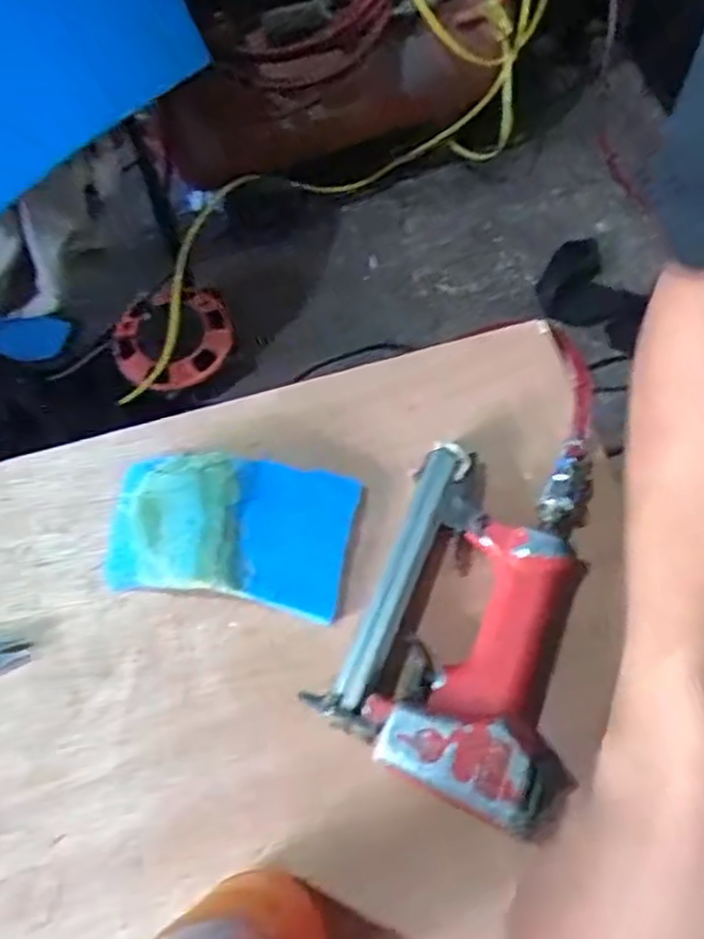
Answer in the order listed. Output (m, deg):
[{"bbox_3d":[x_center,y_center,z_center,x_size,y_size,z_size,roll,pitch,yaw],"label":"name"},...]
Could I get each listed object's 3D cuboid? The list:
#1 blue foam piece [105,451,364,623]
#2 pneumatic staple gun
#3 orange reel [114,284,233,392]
[{"bbox_3d":[-0.079,0.037,0.494,0.156,0.034,0.094,8,69,5],"label":"blue foam piece"},{"bbox_3d":[0.077,0.084,0.460,0.142,0.049,0.214,23,72,11],"label":"pneumatic staple gun"},{"bbox_3d":[-0.306,-0.224,1.301,0.198,0.068,0.164,-9,69,-1],"label":"orange reel"}]

